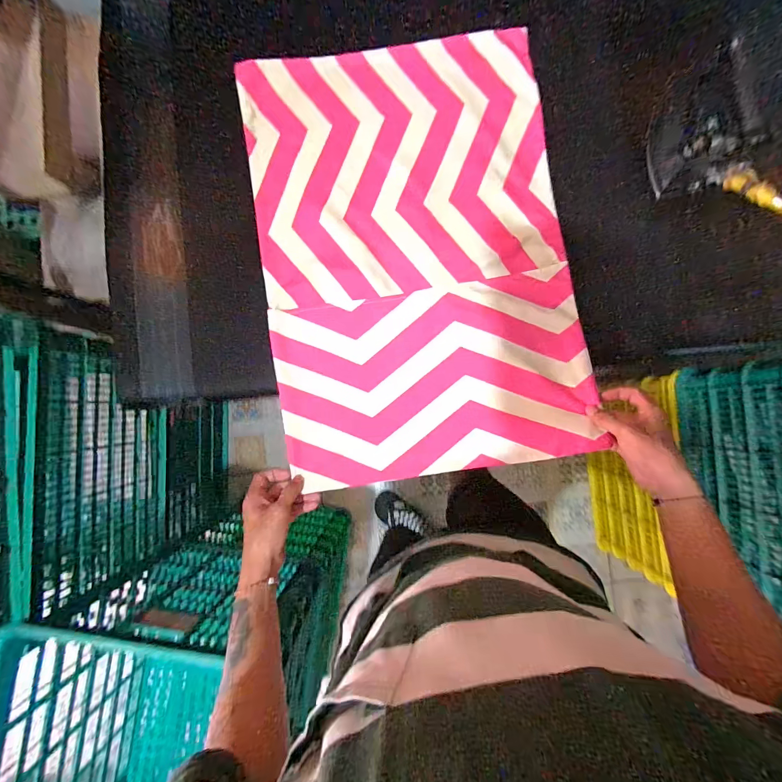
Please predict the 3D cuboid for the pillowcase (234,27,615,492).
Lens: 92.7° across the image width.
[{"bbox_3d":[0.033,-0.202,0.579,0.457,0.044,0.651,-8,88,1],"label":"pillowcase"}]

